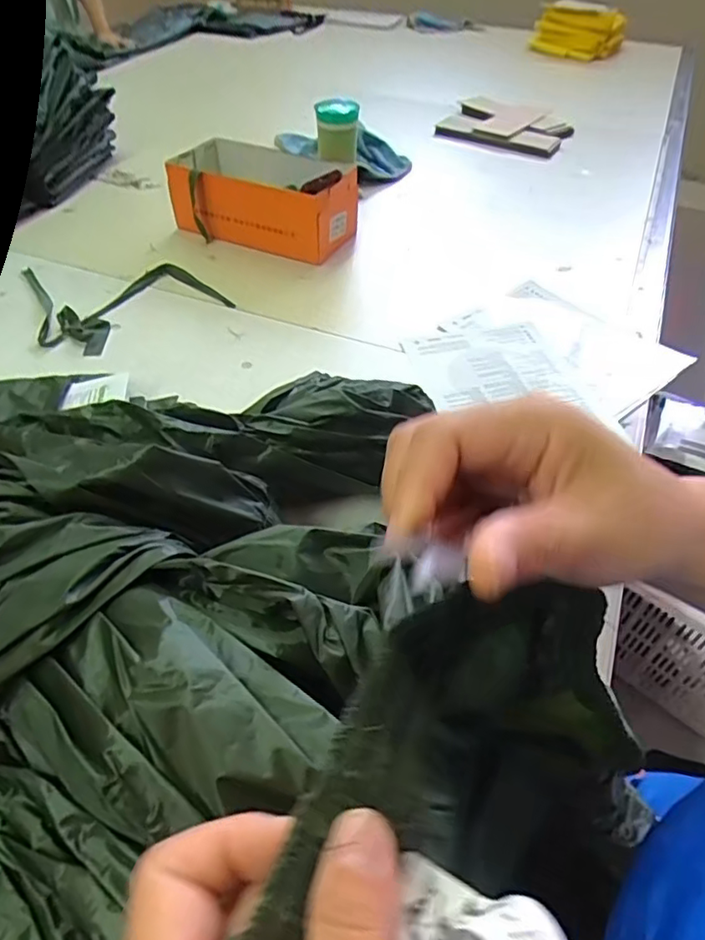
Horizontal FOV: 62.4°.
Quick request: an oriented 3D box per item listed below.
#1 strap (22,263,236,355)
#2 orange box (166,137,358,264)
[{"bbox_3d":[-0.343,-0.275,0.888,0.270,0.021,0.250,-18,50,-18],"label":"strap"},{"bbox_3d":[-0.155,-0.449,0.977,0.290,0.120,0.145,22,50,18],"label":"orange box"}]

